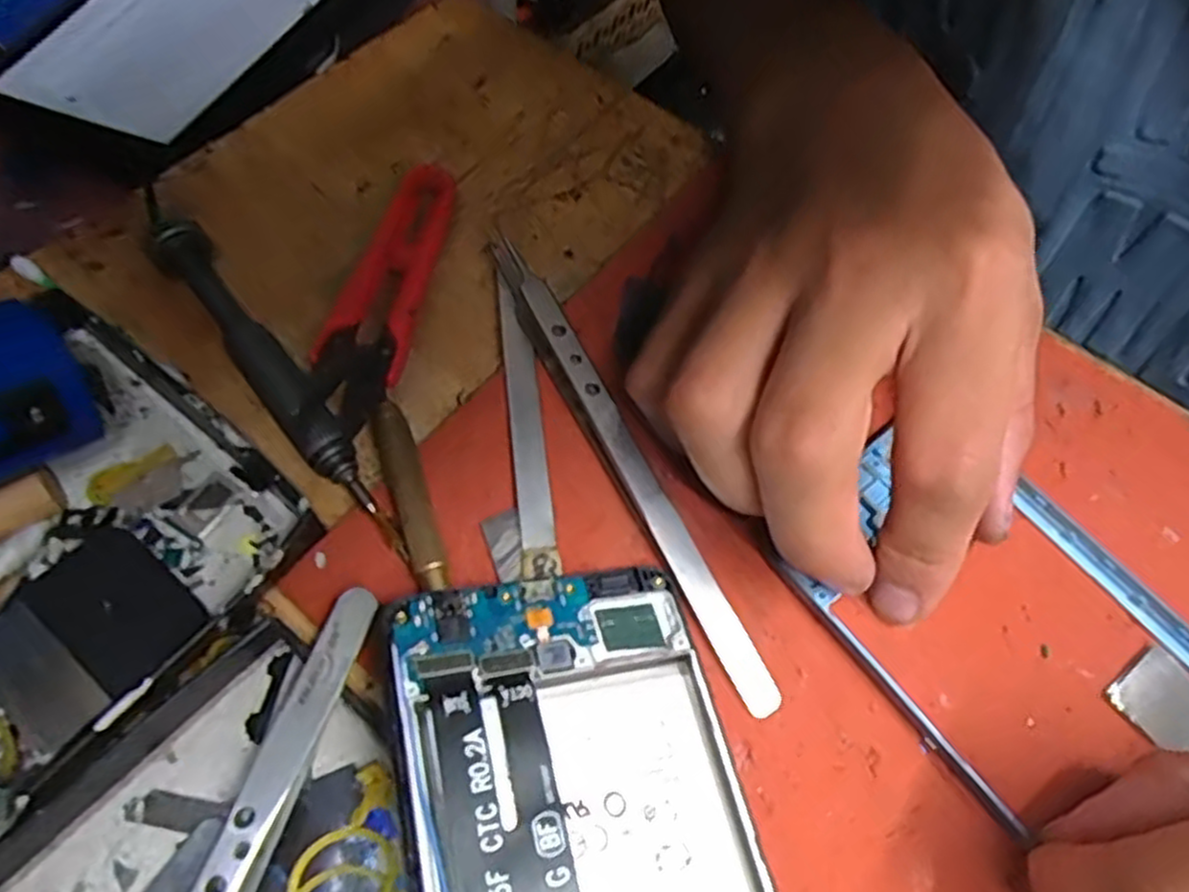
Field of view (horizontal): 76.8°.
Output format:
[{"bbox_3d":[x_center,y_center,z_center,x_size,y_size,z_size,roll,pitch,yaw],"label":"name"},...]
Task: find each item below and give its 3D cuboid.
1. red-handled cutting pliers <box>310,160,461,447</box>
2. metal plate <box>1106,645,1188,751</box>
[{"bbox_3d":[-0.060,-0.046,0.220,0.022,0.014,0.094,9,58,4],"label":"red-handled cutting pliers"},{"bbox_3d":[0.143,0.064,0.185,0.023,0.004,0.024,-28,68,-18],"label":"metal plate"}]

